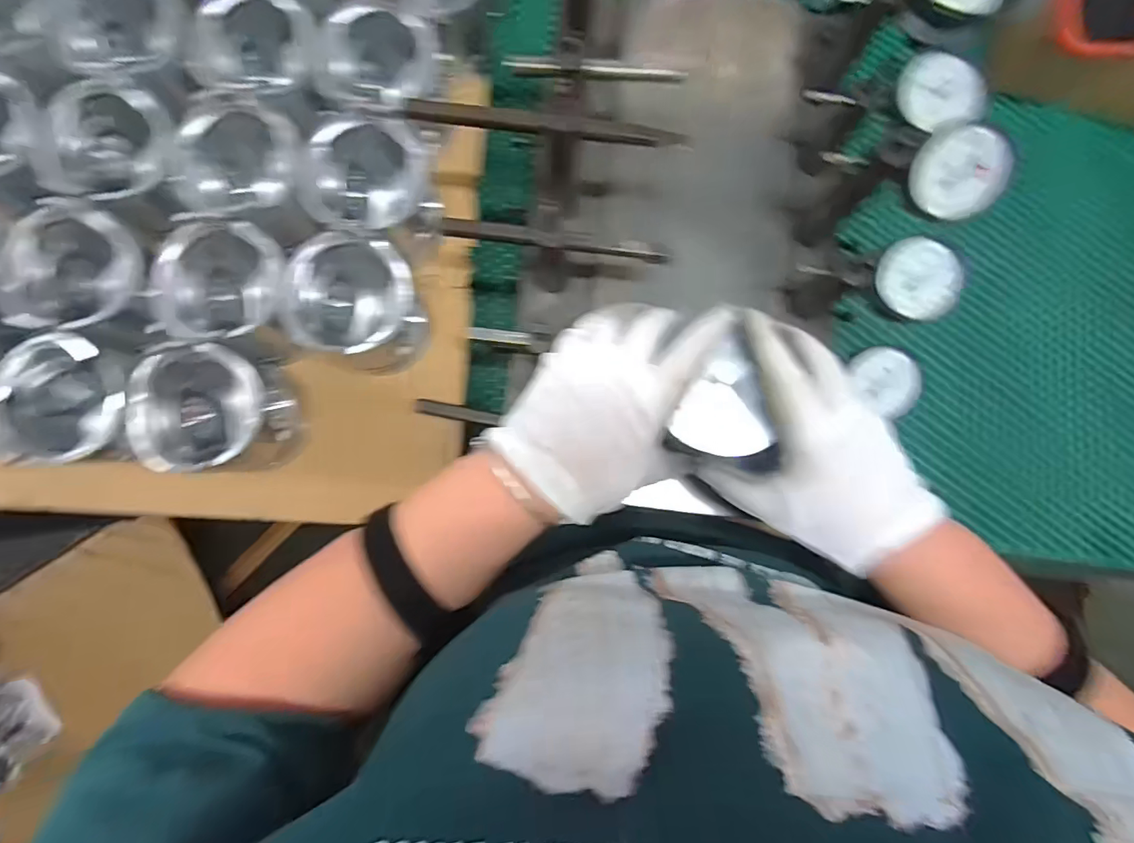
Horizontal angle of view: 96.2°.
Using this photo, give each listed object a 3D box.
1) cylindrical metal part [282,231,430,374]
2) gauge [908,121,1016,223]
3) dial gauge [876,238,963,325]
[{"bbox_3d":[-0.147,-0.083,0.382,0.086,0.094,0.080,0,85,-2],"label":"cylindrical metal part"},{"bbox_3d":[0.238,-0.153,0.314,0.052,0.026,0.052,-11,114,14],"label":"gauge"},{"bbox_3d":[0.227,-0.091,0.328,0.045,0.014,0.054,-39,87,-5],"label":"dial gauge"}]

